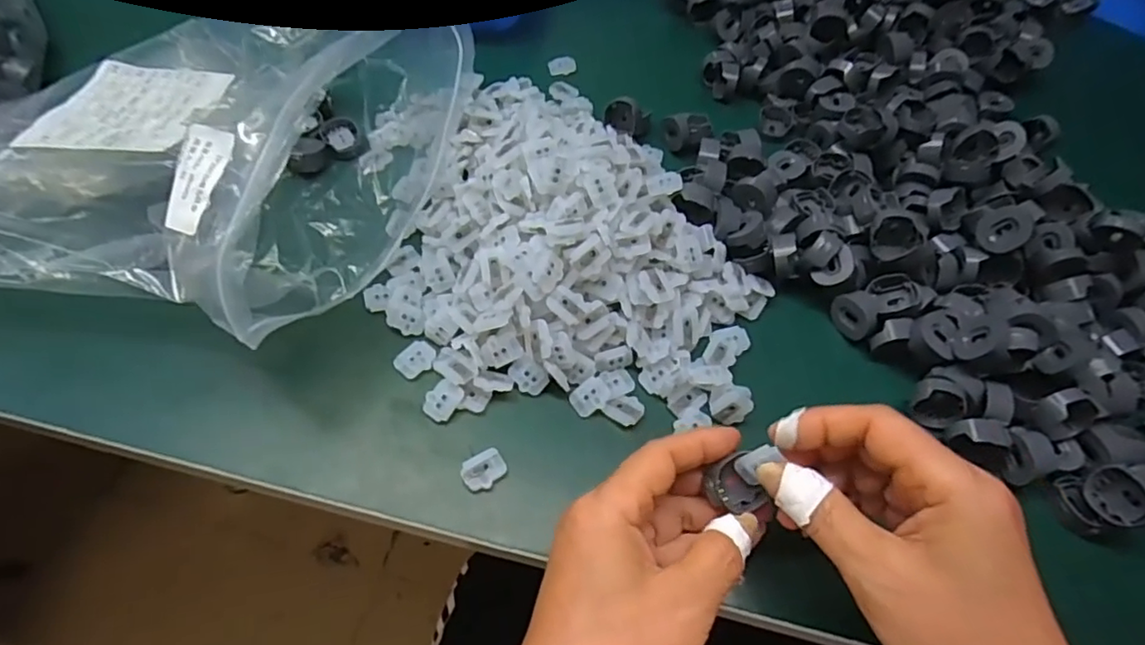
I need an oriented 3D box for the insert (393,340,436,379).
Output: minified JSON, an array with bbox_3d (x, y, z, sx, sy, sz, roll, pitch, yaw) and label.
[{"bbox_3d":[-0.089,0.021,0.341,0.017,0.004,0.022,36,62,18],"label":"insert"}]

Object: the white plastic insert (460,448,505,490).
[{"bbox_3d":[-0.045,0.075,0.307,0.022,0.004,0.017,-25,63,-19],"label":"white plastic insert"}]

